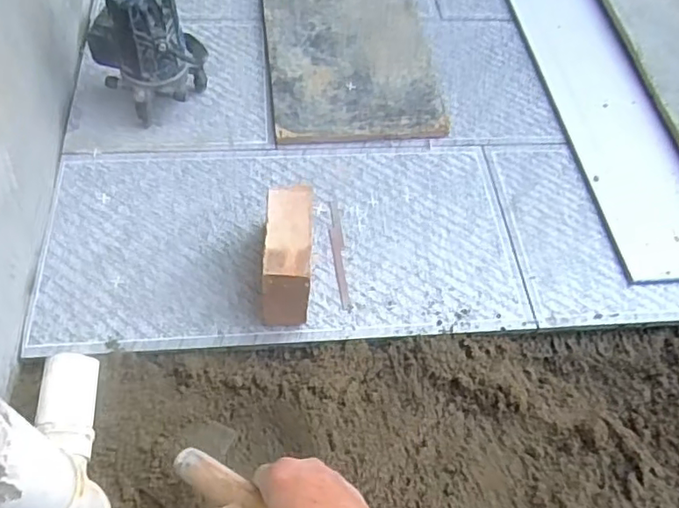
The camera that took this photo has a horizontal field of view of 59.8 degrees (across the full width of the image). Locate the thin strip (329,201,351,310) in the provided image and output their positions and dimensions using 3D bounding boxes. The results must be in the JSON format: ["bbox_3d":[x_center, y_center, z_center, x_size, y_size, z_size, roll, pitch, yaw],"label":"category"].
[{"bbox_3d":[-0.001,-0.002,0.744,0.016,0.004,0.157,-3,55,-7],"label":"thin strip"}]

